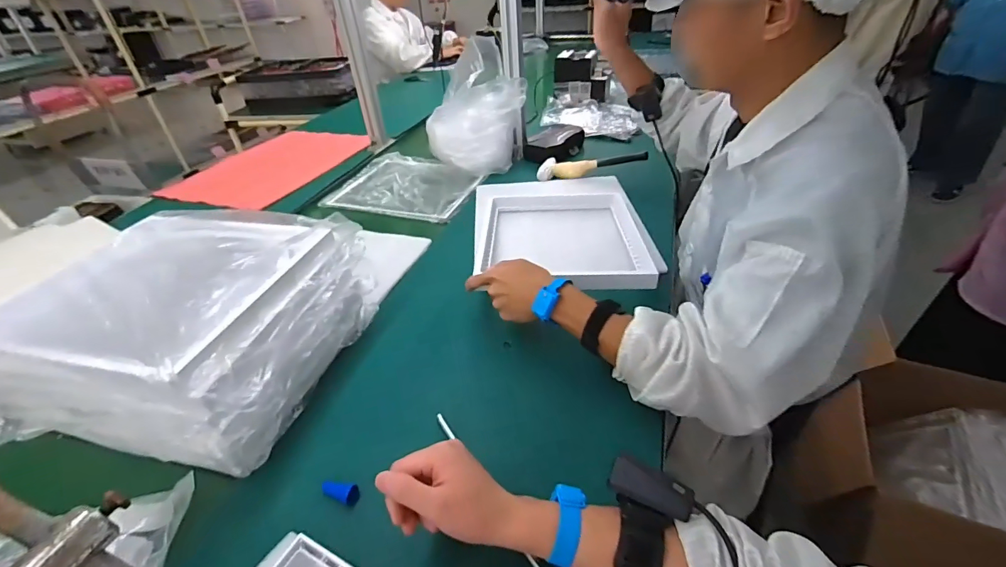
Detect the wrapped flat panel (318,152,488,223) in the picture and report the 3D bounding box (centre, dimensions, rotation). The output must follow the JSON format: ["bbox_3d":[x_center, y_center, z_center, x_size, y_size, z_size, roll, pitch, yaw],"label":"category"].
[{"bbox_3d":[-0.240,-0.252,1.095,0.379,0.023,0.297,9,40,17],"label":"wrapped flat panel"}]

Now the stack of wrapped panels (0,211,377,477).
[{"bbox_3d":[-0.402,0.056,0.579,0.360,0.167,0.303,5,39,12],"label":"stack of wrapped panels"}]

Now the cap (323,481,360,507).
[{"bbox_3d":[-0.173,0.223,0.465,0.041,0.017,0.020,9,58,13],"label":"cap"}]

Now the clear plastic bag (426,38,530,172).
[{"bbox_3d":[-0.063,-0.423,1.068,0.179,0.254,0.210,28,48,35],"label":"clear plastic bag"}]

